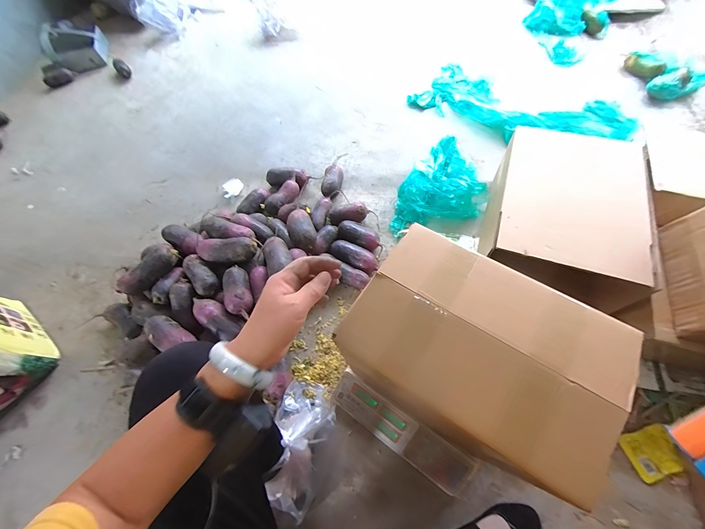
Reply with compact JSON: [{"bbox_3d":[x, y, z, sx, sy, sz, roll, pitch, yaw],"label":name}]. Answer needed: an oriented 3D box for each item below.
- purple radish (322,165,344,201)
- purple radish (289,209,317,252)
[{"bbox_3d":[-0.067,-0.270,0.997,0.063,0.065,0.123,7,63,7],"label":"purple radish"},{"bbox_3d":[-0.144,-0.100,0.835,0.071,0.055,0.131,-19,63,-6],"label":"purple radish"}]

